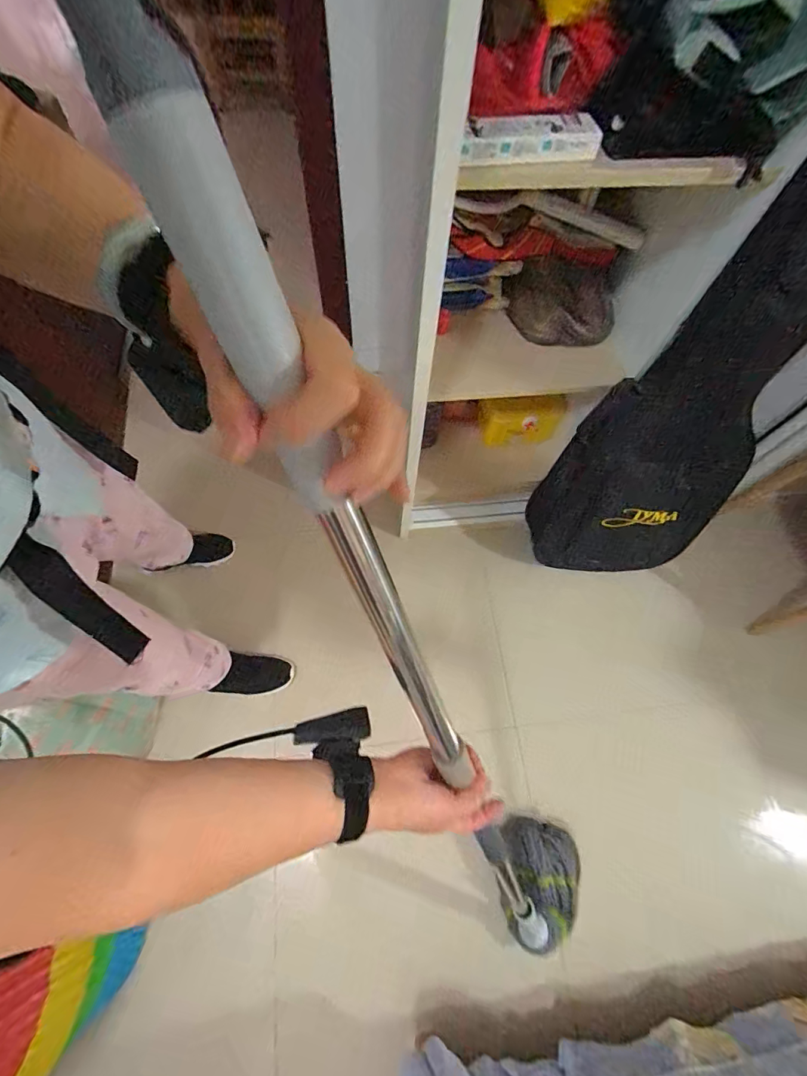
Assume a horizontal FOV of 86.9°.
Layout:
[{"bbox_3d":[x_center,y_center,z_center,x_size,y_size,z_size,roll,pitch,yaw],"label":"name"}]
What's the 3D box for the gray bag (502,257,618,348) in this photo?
[{"bbox_3d":[0.348,-0.527,0.958,0.253,0.141,0.095,18,67,6],"label":"gray bag"}]

